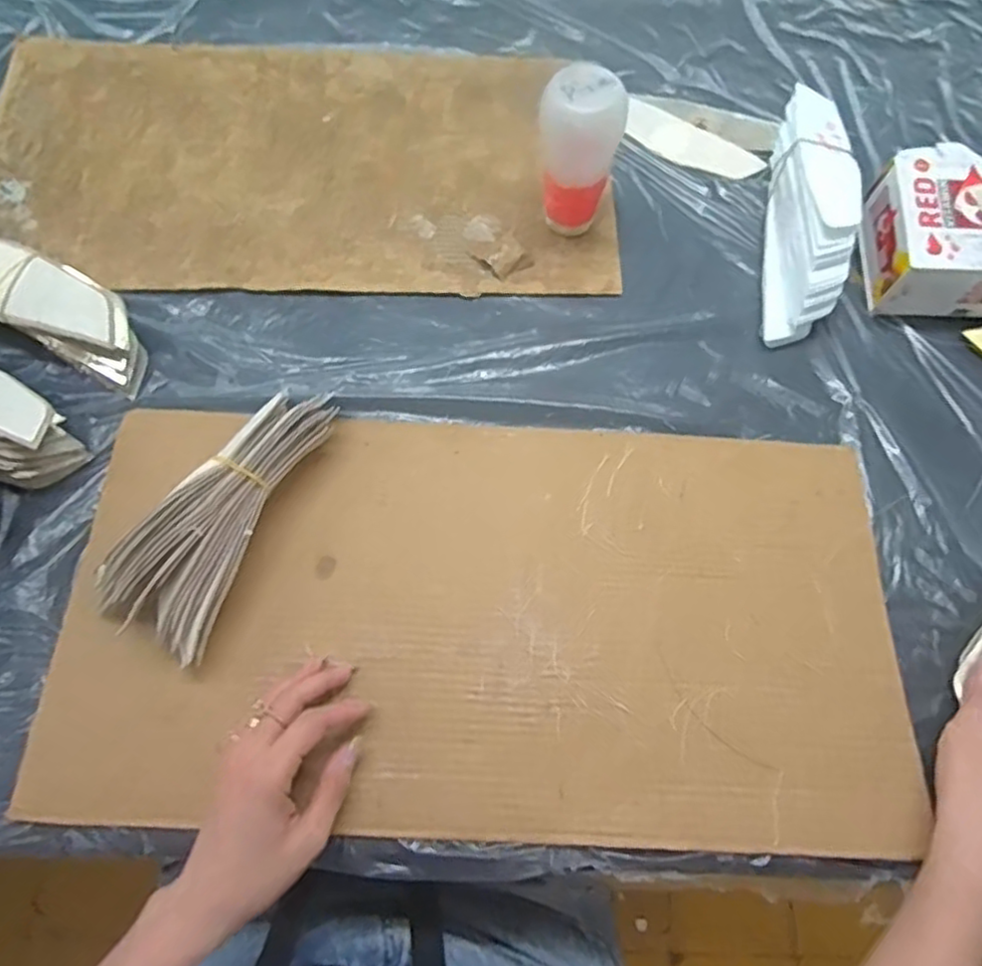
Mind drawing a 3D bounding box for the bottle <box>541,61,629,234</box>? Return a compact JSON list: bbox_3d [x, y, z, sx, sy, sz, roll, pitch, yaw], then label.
[{"bbox_3d":[0.070,-0.264,0.543,0.060,0.126,0.052,13,68,2],"label":"bottle"}]

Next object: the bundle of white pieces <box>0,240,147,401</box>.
[{"bbox_3d":[-0.361,-0.142,0.513,0.196,0.055,0.059,22,68,6],"label":"bundle of white pieces"}]

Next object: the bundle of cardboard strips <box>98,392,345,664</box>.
[{"bbox_3d":[-0.187,0.017,0.461,0.076,0.051,0.194,23,69,6],"label":"bundle of cardboard strips"}]

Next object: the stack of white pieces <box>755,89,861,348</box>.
[{"bbox_3d":[0.272,-0.232,0.557,0.056,0.082,0.230,8,80,0],"label":"stack of white pieces"}]

